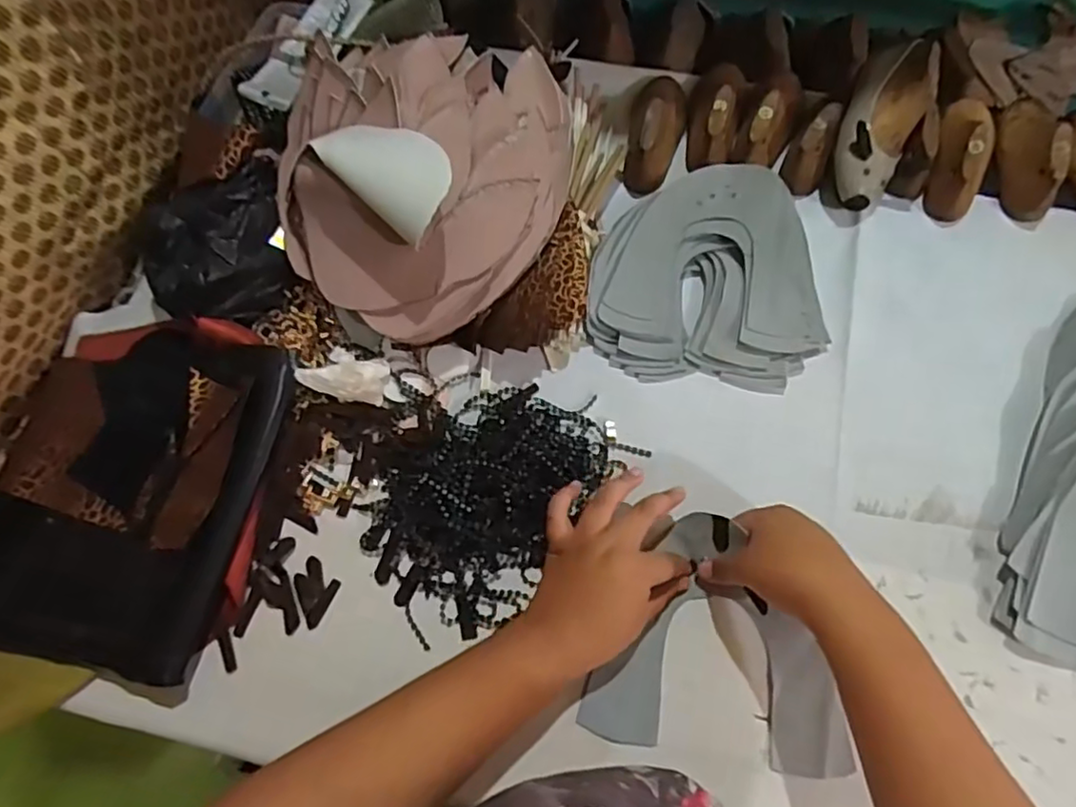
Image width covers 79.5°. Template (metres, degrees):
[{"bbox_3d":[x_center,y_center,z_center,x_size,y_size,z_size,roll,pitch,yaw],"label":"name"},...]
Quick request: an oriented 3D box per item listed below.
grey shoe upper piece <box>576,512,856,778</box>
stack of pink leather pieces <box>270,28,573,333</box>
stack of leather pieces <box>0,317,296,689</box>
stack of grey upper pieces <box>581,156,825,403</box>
[{"bbox_3d":[0.122,0.155,0.437,0.166,0.030,0.150,6,69,9],"label":"grey shoe upper piece"},{"bbox_3d":[-0.090,-0.189,0.501,0.219,0.105,0.237,34,72,16],"label":"stack of pink leather pieces"},{"bbox_3d":[-0.313,0.057,0.486,0.225,0.043,0.253,7,66,5],"label":"stack of leather pieces"},{"bbox_3d":[0.144,-0.113,0.541,0.193,0.053,0.189,6,66,5],"label":"stack of grey upper pieces"}]

